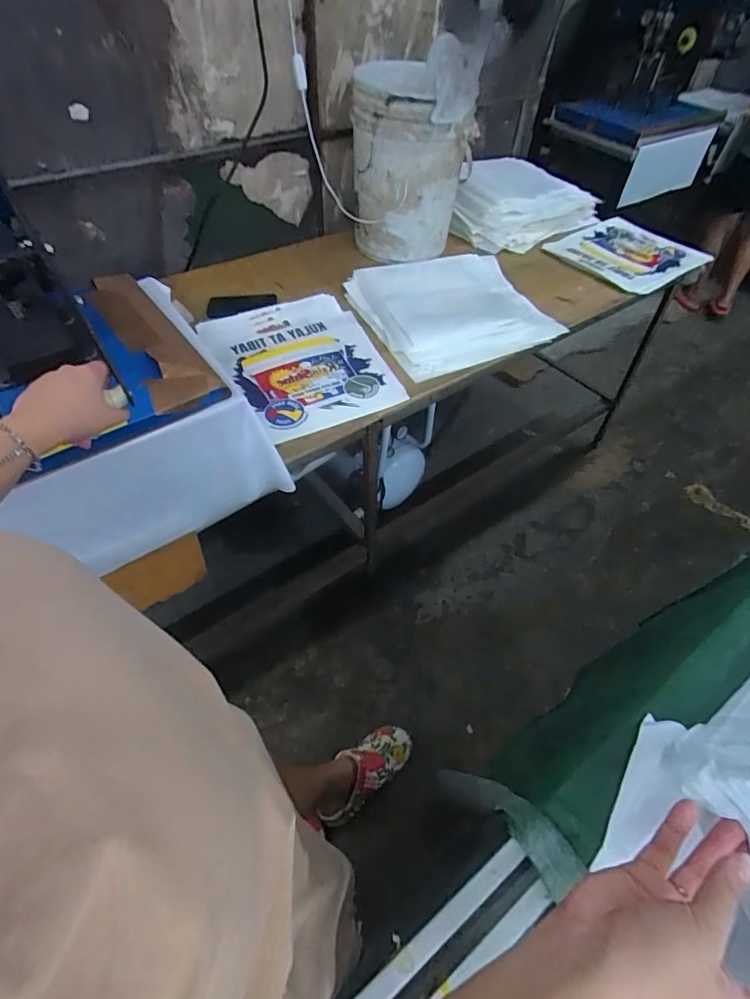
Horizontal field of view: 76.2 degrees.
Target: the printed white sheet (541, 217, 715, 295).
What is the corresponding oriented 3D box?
[{"bbox_3d":[0.727,-0.714,1.390,0.364,0.034,0.356,-31,61,-22],"label":"printed white sheet"}]

